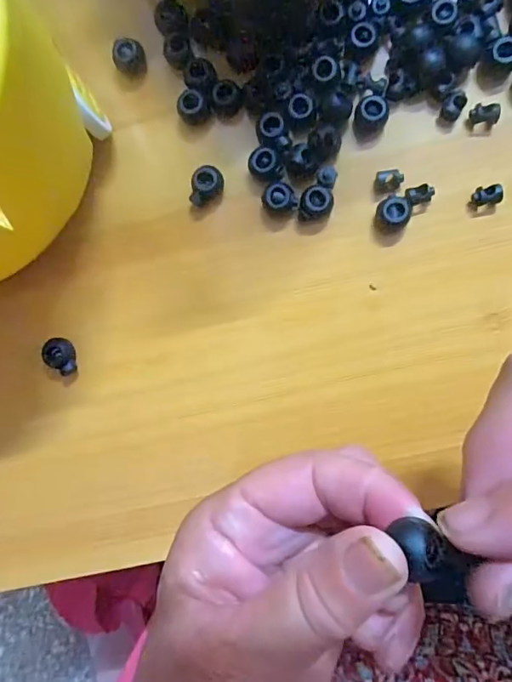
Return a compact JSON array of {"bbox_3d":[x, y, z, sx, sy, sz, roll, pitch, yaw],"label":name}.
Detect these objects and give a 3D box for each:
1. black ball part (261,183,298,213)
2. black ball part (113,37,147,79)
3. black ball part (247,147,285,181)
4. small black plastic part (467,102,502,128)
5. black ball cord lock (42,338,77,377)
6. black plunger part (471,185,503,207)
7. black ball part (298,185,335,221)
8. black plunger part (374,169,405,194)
[{"bbox_3d":[0.011,-0.068,0.235,0.015,0.009,0.015,0,91,5],"label":"black ball part"},{"bbox_3d":[-0.062,-0.140,0.240,0.014,0.009,0.016,-2,91,5],"label":"black ball part"},{"bbox_3d":[0.005,-0.084,0.235,0.014,0.009,0.017,-27,89,5],"label":"black ball part"},{"bbox_3d":[0.105,-0.104,0.225,0.012,0.009,0.008,7,92,5],"label":"small black plastic part"},{"bbox_3d":[-0.101,0.009,0.250,0.013,0.013,0.020,-7,90,5],"label":"black ball cord lock"},{"bbox_3d":[0.107,-0.068,0.226,0.012,0.009,0.009,-8,90,5],"label":"black plunger part"},{"bbox_3d":[0.029,-0.066,0.233,0.016,0.011,0.015,0,91,5],"label":"black ball part"},{"bbox_3d":[0.063,-0.076,0.231,0.013,0.006,0.010,-6,91,5],"label":"black plunger part"}]

